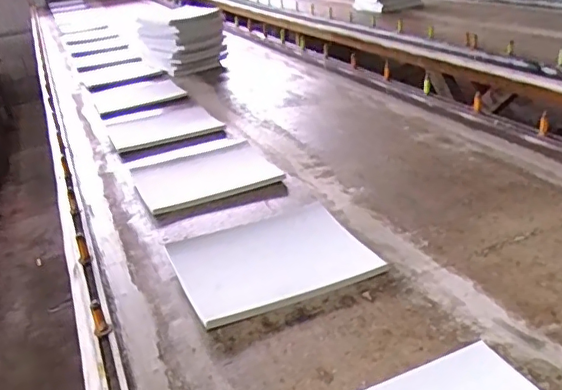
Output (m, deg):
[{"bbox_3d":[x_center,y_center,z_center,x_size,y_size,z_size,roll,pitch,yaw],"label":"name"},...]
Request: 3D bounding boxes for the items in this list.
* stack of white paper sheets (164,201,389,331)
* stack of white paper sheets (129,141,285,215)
[{"bbox_3d":[-0.015,0.091,0.836,0.270,0.023,0.218,-16,28,-19],"label":"stack of white paper sheets"},{"bbox_3d":[-0.157,-0.045,1.166,0.272,0.015,0.265,-16,28,-19],"label":"stack of white paper sheets"}]

